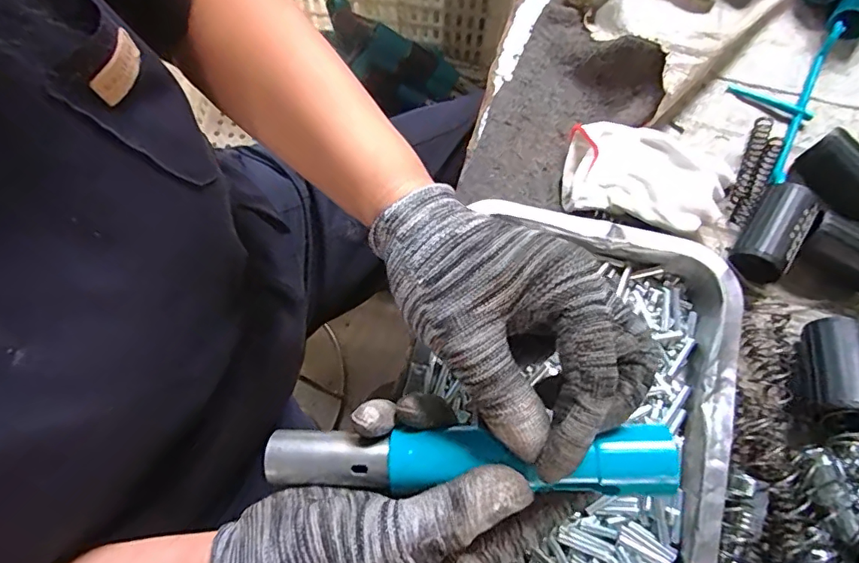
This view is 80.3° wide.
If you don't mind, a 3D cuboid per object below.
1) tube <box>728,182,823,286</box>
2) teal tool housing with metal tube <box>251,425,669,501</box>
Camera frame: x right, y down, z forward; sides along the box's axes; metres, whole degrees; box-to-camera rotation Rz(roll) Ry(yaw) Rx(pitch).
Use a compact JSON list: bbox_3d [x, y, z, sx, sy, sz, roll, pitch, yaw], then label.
[{"bbox_3d":[0.229,-0.030,0.339,0.034,0.034,0.066,39,76,11],"label":"tube"},{"bbox_3d":[0.014,0.077,0.220,0.177,0.019,0.027,-1,75,7],"label":"teal tool housing with metal tube"}]

